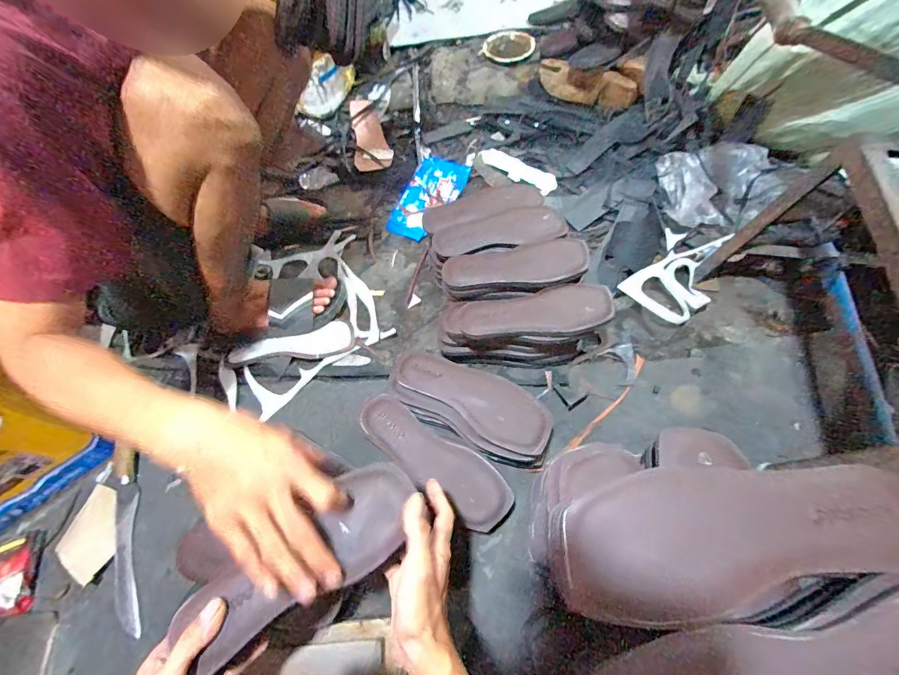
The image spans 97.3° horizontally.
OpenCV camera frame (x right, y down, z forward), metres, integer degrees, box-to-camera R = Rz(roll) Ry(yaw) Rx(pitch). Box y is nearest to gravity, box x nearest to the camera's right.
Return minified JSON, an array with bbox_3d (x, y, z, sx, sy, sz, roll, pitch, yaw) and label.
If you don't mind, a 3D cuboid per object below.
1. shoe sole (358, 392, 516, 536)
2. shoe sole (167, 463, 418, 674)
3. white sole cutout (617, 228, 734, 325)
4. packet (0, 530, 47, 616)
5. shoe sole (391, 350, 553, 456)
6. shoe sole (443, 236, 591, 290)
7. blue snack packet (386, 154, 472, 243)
[{"bbox_3d":[-0.027,0.169,0.567,0.248,0.014,0.081,35,69,20],"label":"shoe sole"},{"bbox_3d":[-0.128,0.202,0.360,0.222,0.018,0.082,-33,64,-15],"label":"shoe sole"},{"bbox_3d":[0.420,-0.115,0.730,0.133,0.037,0.190,38,70,21],"label":"white sole cutout"},{"bbox_3d":[-0.631,0.343,0.570,0.063,0.024,0.106,-21,62,-7],"label":"packet"},{"bbox_3d":[0.030,0.086,0.585,0.247,0.033,0.083,25,66,17],"label":"shoe sole"},{"bbox_3d":[0.107,-0.122,0.653,0.229,0.033,0.076,-2,61,3],"label":"shoe sole"},{"bbox_3d":[-0.052,-0.318,0.900,0.123,0.029,0.226,22,65,15],"label":"blue snack packet"}]

